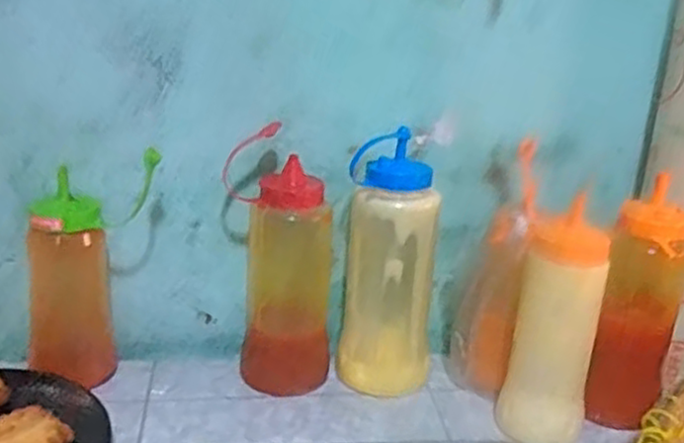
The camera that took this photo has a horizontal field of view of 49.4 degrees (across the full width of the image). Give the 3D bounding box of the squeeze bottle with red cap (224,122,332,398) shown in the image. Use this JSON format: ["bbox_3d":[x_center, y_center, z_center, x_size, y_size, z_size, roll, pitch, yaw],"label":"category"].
[{"bbox_3d":[-0.058,0.046,0.710,0.086,0.223,0.081,-8,24,-28],"label":"squeeze bottle with red cap"}]

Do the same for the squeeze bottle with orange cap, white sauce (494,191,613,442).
[{"bbox_3d":[0.186,0.094,0.650,0.073,0.195,0.068,12,23,19],"label":"squeeze bottle with orange cap, white sauce"}]

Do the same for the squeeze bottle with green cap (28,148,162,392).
[{"bbox_3d":[-0.227,0.051,0.688,0.121,0.197,0.058,-1,22,-12],"label":"squeeze bottle with green cap"}]

